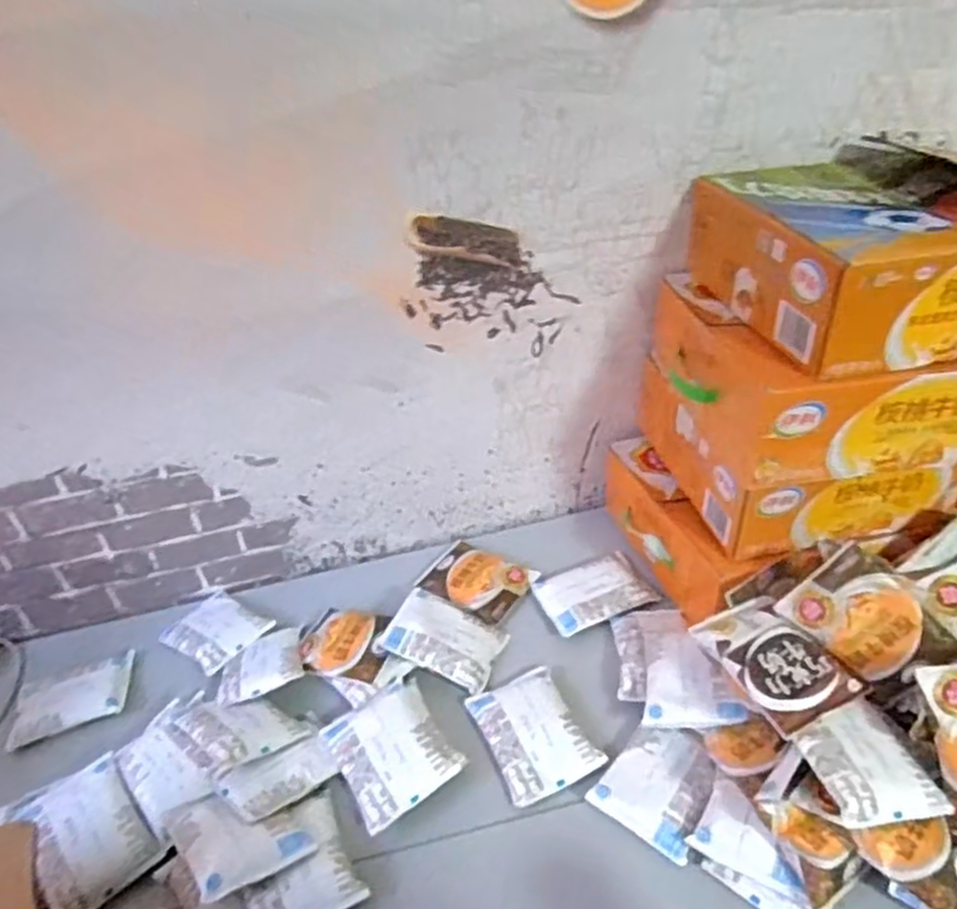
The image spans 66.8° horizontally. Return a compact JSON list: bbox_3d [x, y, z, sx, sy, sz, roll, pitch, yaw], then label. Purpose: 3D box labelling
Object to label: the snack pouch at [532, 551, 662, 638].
[{"bbox_3d":[0.140,0.166,0.890,0.128,0.016,0.095,-17,38,-13],"label":"snack pouch"}]

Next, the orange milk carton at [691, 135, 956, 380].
[{"bbox_3d":[0.404,-0.211,0.726,0.301,0.110,0.286,-11,37,-6],"label":"orange milk carton"}]

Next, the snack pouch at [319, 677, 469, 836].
[{"bbox_3d":[-0.088,0.294,0.734,0.108,0.025,0.128,-26,40,-23],"label":"snack pouch"}]

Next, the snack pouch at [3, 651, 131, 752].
[{"bbox_3d":[-0.484,0.292,0.865,0.137,0.019,0.082,-16,37,-11],"label":"snack pouch"}]

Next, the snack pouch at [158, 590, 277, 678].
[{"bbox_3d":[-0.331,0.218,0.910,0.117,0.022,0.094,19,44,31],"label":"snack pouch"}]

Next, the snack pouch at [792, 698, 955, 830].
[{"bbox_3d":[0.320,0.255,0.599,0.088,0.020,0.095,-2,39,-15],"label":"snack pouch"}]

